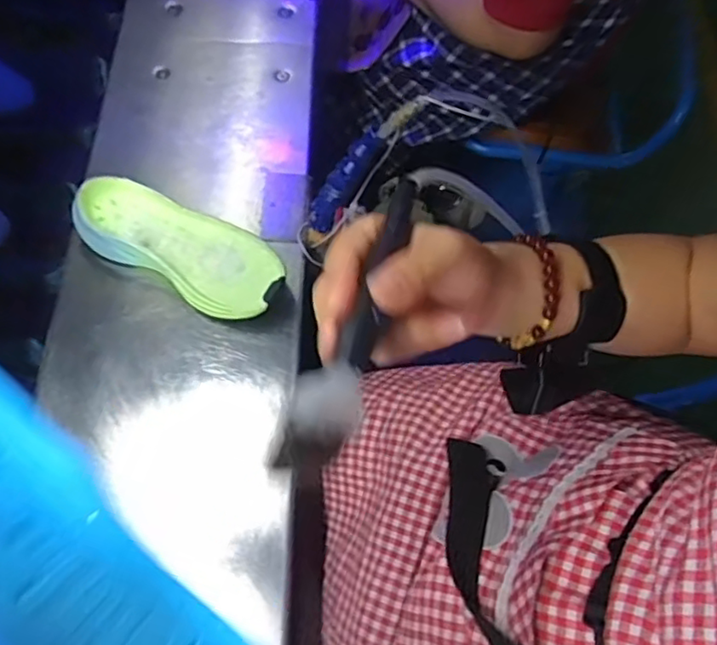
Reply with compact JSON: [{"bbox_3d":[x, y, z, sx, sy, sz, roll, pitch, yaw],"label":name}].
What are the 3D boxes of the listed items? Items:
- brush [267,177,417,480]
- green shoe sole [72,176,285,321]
[{"bbox_3d":[0.003,-0.006,0.262,0.029,0.009,0.164,42,48,-24],"label":"brush"},{"bbox_3d":[-0.171,-0.074,0.610,0.218,0.050,0.089,27,67,13],"label":"green shoe sole"}]

